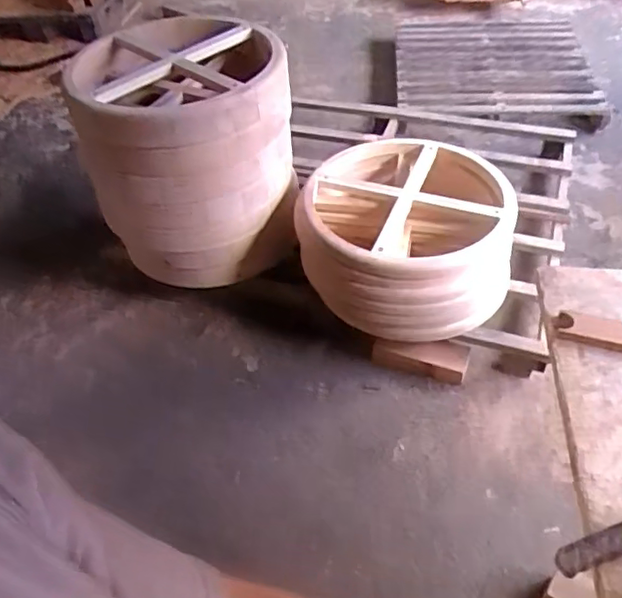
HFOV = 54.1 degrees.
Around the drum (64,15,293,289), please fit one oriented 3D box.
[{"bbox_3d":[-0.322,-0.394,1.742,0.537,0.624,0.493,-9,47,-4],"label":"drum"}]

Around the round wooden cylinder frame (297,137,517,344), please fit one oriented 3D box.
[{"bbox_3d":[0.287,-0.194,1.821,0.583,0.326,0.591,-2,47,2],"label":"round wooden cylinder frame"}]

